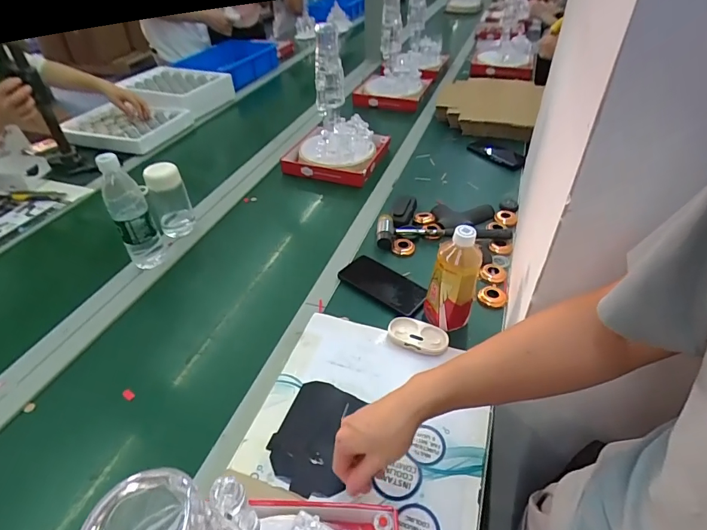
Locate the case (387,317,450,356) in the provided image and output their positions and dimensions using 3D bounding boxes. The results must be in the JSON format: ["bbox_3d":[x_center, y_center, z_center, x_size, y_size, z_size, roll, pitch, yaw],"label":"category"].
[{"bbox_3d":[0.102,0.114,0.677,0.094,0.013,0.053,16,43,20],"label":"case"}]

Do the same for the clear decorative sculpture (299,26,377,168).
[{"bbox_3d":[-0.049,-0.416,1.096,0.187,0.321,0.197,-2,41,0],"label":"clear decorative sculpture"}]

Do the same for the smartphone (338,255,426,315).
[{"bbox_3d":[0.056,0.032,0.782,0.162,0.013,0.078,27,47,30],"label":"smartphone"}]

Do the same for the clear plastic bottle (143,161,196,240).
[{"bbox_3d":[-0.397,-0.146,0.908,0.077,0.153,0.066,-22,44,-23],"label":"clear plastic bottle"}]

